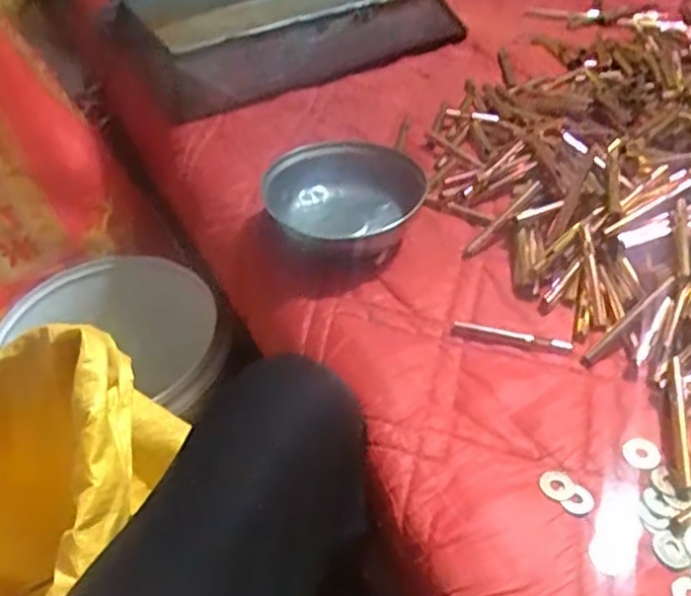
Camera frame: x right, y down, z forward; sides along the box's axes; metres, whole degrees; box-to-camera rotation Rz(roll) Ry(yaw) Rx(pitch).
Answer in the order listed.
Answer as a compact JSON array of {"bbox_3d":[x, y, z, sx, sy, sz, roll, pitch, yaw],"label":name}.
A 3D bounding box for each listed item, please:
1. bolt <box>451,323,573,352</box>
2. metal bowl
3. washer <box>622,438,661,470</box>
[{"bbox_3d":[0.125,0.028,0.515,0.087,0.007,0.013,7,46,13],"label":"bolt"},{"bbox_3d":[-0.006,-0.081,0.604,0.125,0.052,0.142,-18,45,-14],"label":"metal bowl"},{"bbox_3d":[0.191,0.100,0.439,0.023,0.004,0.022,-2,44,2],"label":"washer"}]

